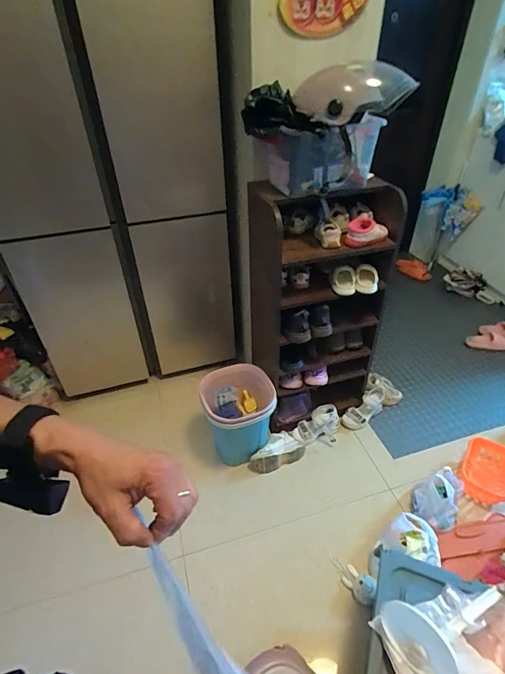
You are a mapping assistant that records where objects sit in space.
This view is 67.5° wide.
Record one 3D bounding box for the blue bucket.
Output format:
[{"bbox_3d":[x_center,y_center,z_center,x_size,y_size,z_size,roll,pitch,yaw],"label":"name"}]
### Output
[{"bbox_3d":[-0.052,0.331,1.542,0.267,0.350,0.254,-8,39,-8],"label":"blue bucket"}]

